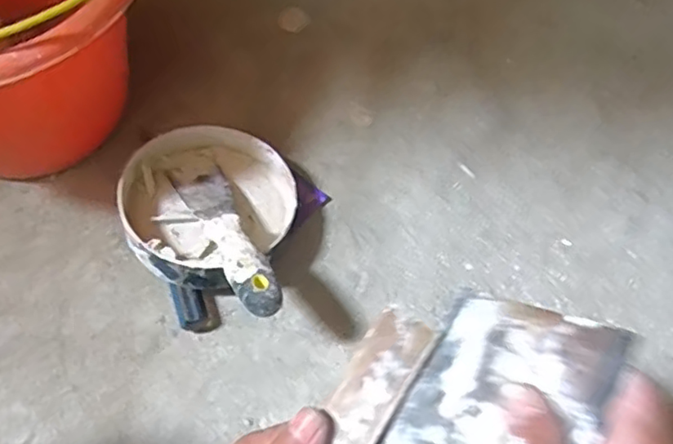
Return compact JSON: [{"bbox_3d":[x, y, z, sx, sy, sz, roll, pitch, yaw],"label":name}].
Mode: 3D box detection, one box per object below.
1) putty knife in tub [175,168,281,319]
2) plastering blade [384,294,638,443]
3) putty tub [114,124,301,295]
[{"bbox_3d":[-0.084,0.017,0.500,0.038,0.032,0.176,-26,40,-12],"label":"putty knife in tub"},{"bbox_3d":[0.067,0.091,0.272,0.085,0.006,0.118,18,73,47],"label":"plastering blade"},{"bbox_3d":[-0.108,-0.018,0.534,0.141,0.066,0.138,0,63,1],"label":"putty tub"}]

